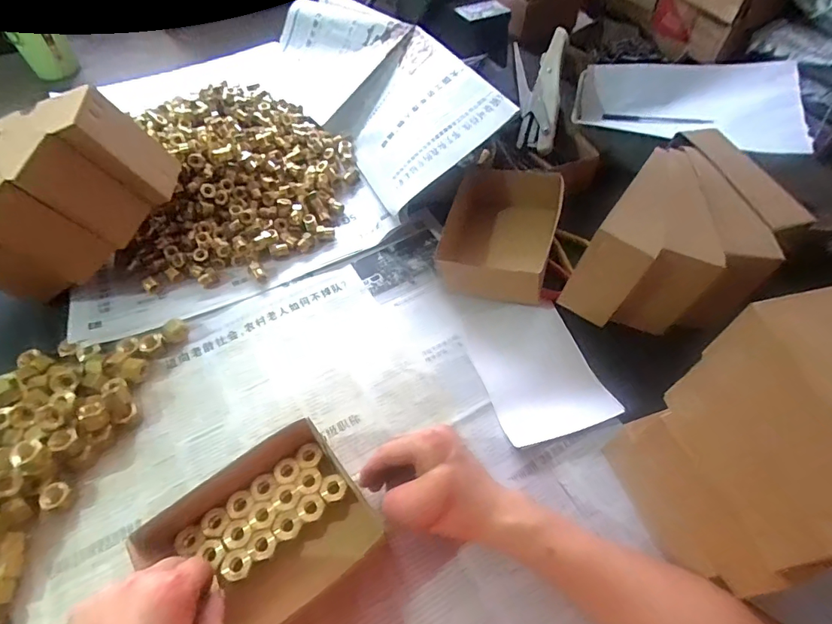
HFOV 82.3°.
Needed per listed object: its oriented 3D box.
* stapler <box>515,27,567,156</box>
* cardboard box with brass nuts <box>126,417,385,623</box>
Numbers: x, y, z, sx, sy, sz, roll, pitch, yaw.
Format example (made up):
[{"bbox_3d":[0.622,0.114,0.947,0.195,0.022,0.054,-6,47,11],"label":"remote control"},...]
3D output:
[{"bbox_3d":[0.164,-0.297,0.651,0.061,0.034,0.160,6,88,3],"label":"stapler"},{"bbox_3d":[-0.123,0.178,0.385,0.157,0.034,0.124,-34,62,-21],"label":"cardboard box with brass nuts"}]

